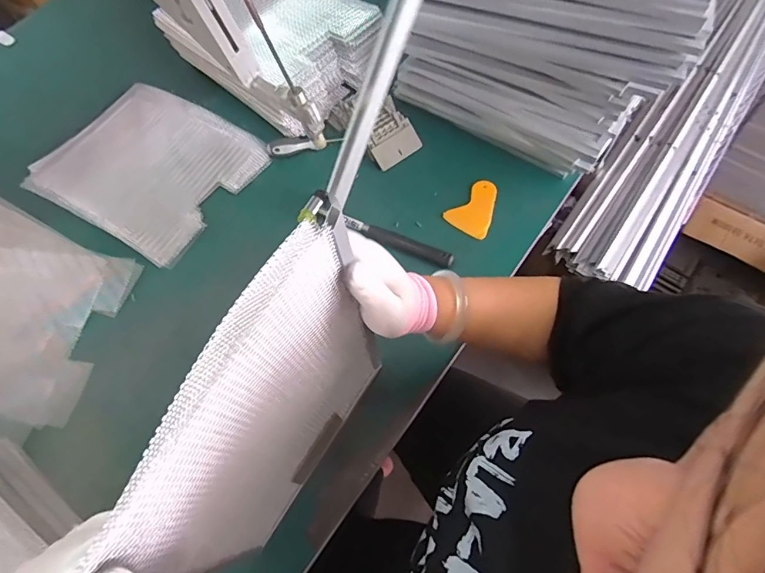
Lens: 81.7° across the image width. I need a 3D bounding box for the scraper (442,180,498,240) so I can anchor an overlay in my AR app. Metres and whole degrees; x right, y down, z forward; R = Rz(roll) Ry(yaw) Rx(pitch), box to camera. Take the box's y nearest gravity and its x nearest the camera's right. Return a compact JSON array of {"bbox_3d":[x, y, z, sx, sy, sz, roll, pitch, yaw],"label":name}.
[{"bbox_3d":[0.149,-0.123,0.688,0.068,0.007,0.098,36,70,10],"label":"scraper"}]

